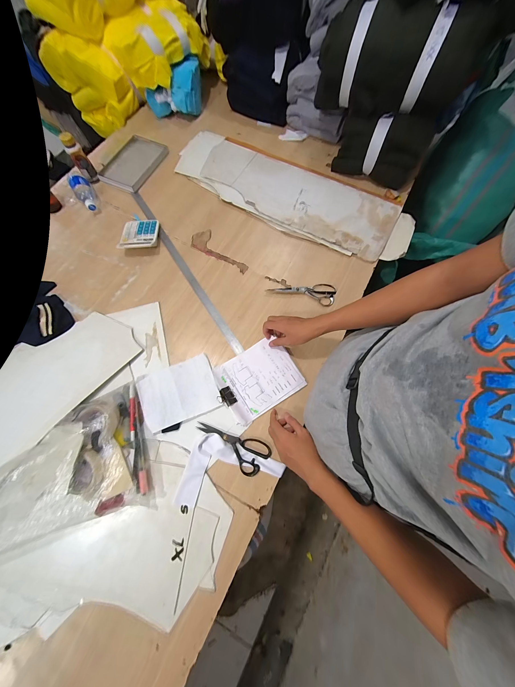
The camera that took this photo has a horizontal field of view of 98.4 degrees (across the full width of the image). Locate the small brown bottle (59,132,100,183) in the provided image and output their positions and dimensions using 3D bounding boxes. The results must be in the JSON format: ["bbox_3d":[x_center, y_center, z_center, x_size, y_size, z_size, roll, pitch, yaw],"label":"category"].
[{"bbox_3d":[-0.629,-0.655,0.792,0.054,0.133,0.050,-34,76,-13],"label":"small brown bottle"}]

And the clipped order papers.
[{"bbox_3d":[-0.093,0.115,0.612,0.421,0.016,0.193,-9,73,-5],"label":"clipped order papers"}]

